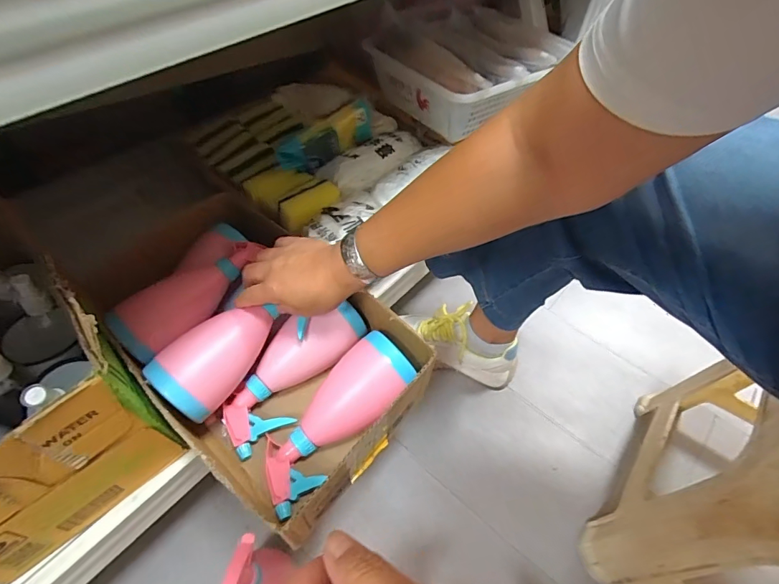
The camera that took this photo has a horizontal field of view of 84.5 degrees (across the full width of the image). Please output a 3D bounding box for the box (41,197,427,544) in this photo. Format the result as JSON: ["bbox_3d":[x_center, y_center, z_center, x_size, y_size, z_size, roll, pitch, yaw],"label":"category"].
[{"bbox_3d":[-0.143,0.081,0.504,0.326,0.118,0.219,29,55,19],"label":"box"}]

